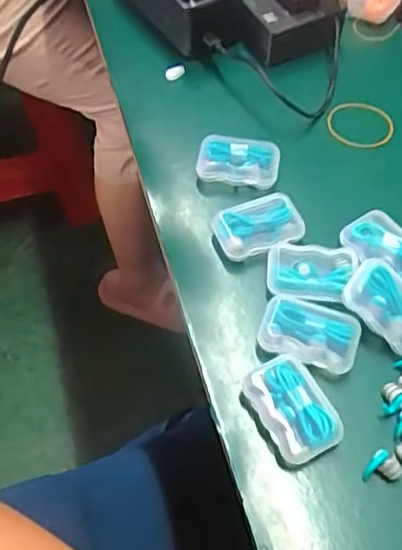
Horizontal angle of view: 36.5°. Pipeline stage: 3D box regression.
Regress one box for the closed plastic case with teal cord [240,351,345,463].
[{"bbox_3d":[0.049,0.071,0.326,0.037,0.013,0.054,-23,60,-15],"label":"closed plastic case with teal cord"}]

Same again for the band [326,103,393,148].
[{"bbox_3d":[0.118,-0.112,0.454,0.049,0.004,0.040,7,68,4],"label":"band"}]

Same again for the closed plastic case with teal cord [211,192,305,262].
[{"bbox_3d":[0.036,-0.031,0.391,0.053,0.016,0.038,-16,59,-11],"label":"closed plastic case with teal cord"}]

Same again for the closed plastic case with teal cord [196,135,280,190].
[{"bbox_3d":[0.025,-0.078,0.419,0.055,0.014,0.032,7,57,4],"label":"closed plastic case with teal cord"}]

